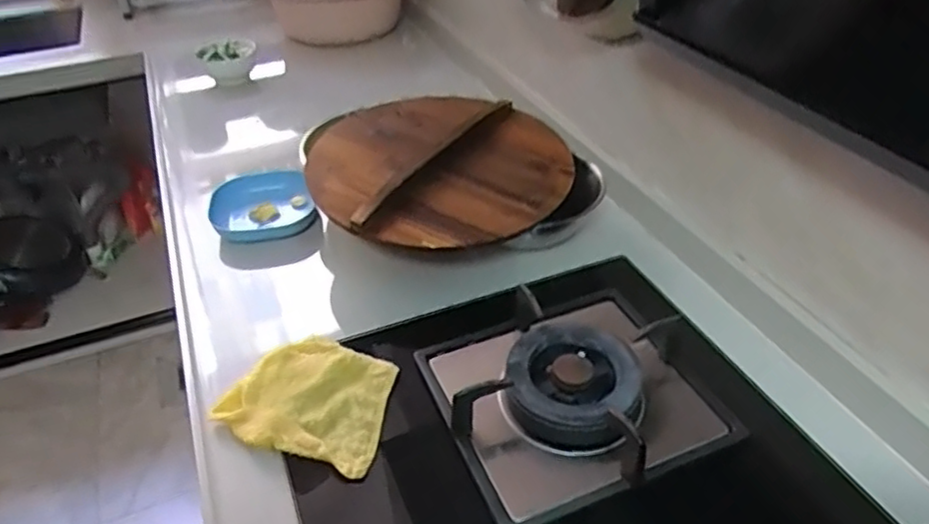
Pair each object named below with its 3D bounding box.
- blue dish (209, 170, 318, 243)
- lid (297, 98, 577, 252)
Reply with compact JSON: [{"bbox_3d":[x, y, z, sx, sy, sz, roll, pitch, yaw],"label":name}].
[{"bbox_3d":[-0.287,-0.080,0.943,0.136,0.052,0.139,-16,41,-17],"label":"blue dish"},{"bbox_3d":[-0.031,-0.117,0.829,0.321,0.066,0.280,1,39,3],"label":"lid"}]

